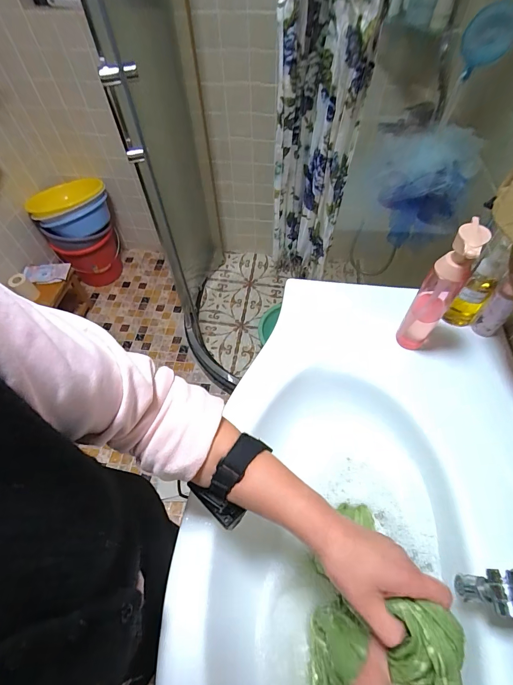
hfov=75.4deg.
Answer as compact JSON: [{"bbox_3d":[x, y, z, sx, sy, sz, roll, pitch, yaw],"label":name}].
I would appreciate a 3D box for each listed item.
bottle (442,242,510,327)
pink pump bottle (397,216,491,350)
[{"bbox_3d":[0.386,-0.091,0.578,0.049,0.162,0.038,38,65,23],"label":"bottle"},{"bbox_3d":[0.275,-0.069,0.512,0.050,0.230,0.059,33,63,21],"label":"pink pump bottle"}]

